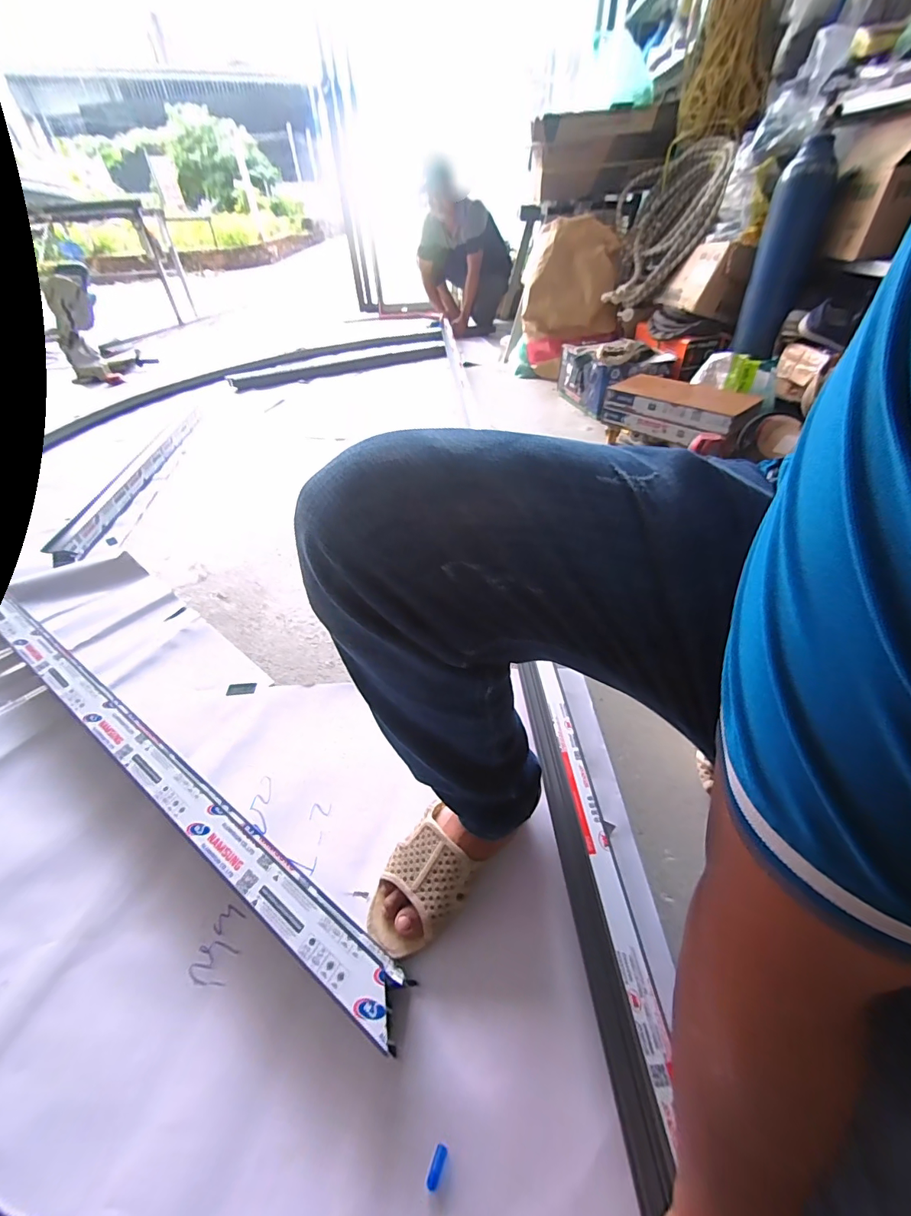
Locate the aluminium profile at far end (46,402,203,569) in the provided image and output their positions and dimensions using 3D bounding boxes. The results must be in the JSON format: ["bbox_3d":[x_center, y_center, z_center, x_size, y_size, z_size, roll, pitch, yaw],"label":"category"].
[{"bbox_3d":[-1.096,-0.521,1.534,0.114,0.064,1.193,-9,44,-4],"label":"aluminium profile at far end"}]

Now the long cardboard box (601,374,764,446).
[{"bbox_3d":[0.692,-0.628,1.370,0.223,0.116,0.392,-36,52,-28],"label":"long cardboard box"}]

